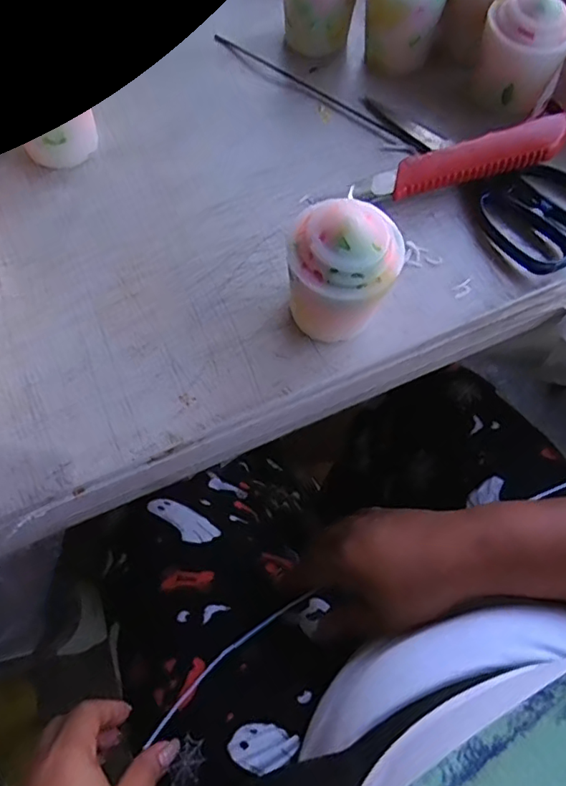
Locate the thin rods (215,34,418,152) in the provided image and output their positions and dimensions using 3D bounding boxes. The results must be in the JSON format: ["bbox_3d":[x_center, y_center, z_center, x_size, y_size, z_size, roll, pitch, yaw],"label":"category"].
[{"bbox_3d":[0.020,-0.219,0.409,0.184,0.004,0.009,38,70,16],"label":"thin rods"}]

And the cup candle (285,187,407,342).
[{"bbox_3d":[0.032,-0.062,0.302,0.056,0.071,0.060,19,66,9],"label":"cup candle"}]

